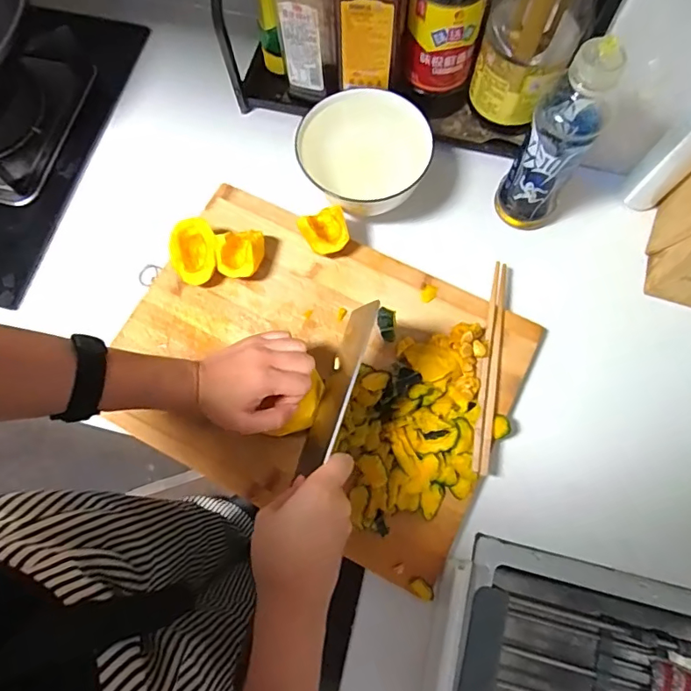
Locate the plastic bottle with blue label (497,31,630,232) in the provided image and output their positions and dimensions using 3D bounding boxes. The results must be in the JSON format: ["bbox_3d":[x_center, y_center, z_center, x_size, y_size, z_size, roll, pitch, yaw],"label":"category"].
[{"bbox_3d":[0.211,-0.202,0.497,0.062,0.217,0.062,35,77,11],"label":"plastic bottle with blue label"}]

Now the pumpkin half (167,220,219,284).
[{"bbox_3d":[-0.169,-0.102,0.562,0.053,0.037,0.068,-17,73,-4],"label":"pumpkin half"}]

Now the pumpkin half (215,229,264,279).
[{"bbox_3d":[-0.117,-0.100,0.560,0.052,0.038,0.052,1,73,1],"label":"pumpkin half"}]

